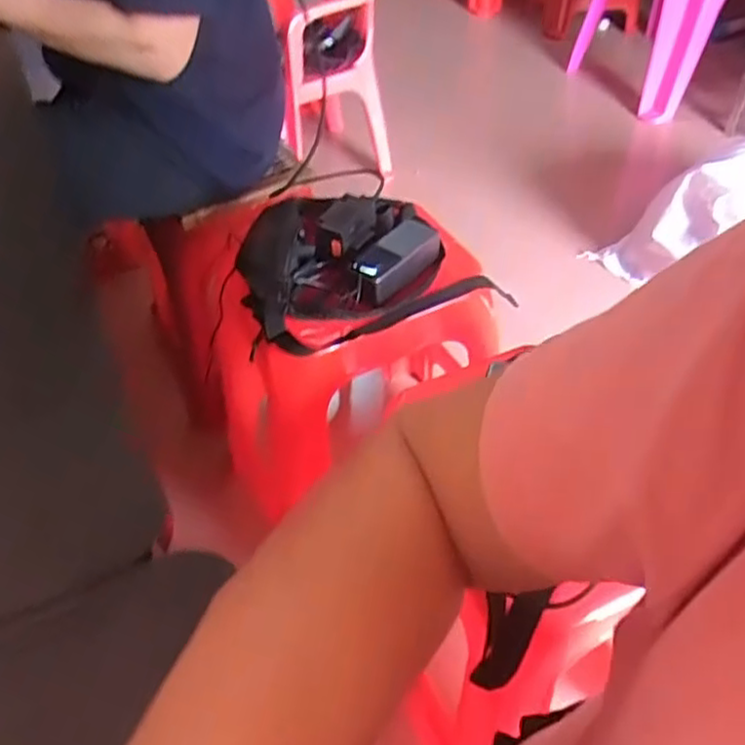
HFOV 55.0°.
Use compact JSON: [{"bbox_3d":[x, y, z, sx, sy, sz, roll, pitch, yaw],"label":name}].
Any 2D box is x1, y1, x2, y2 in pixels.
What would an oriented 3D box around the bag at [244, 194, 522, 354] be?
[{"bbox_3d":[-0.024,-0.156,0.913,0.291,0.090,0.229,-15,47,-11],"label":"bag"}]

